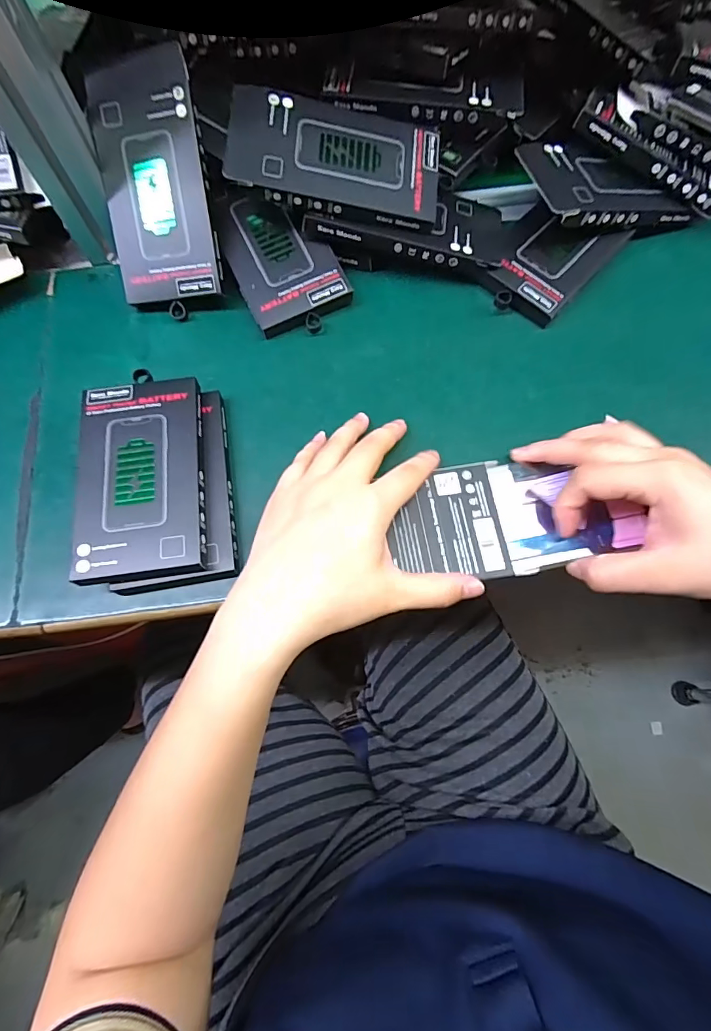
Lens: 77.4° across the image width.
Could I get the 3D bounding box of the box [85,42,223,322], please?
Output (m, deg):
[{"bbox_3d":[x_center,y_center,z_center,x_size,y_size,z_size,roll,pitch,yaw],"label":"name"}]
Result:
[{"bbox_3d":[-0.147,-0.239,0.327,0.076,0.014,0.160,-5,106,0],"label":"box"}]

